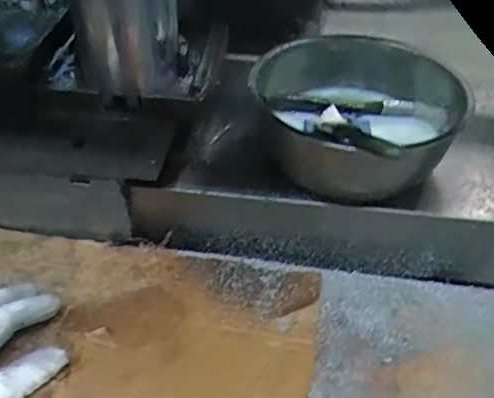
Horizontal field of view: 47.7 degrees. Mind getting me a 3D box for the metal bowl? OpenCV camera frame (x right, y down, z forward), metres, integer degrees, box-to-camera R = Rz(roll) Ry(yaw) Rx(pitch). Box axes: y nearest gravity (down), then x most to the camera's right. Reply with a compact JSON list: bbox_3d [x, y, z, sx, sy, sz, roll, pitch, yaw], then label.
[{"bbox_3d":[0.103,-0.075,0.505,0.156,0.081,0.154,1,43,0],"label":"metal bowl"}]

